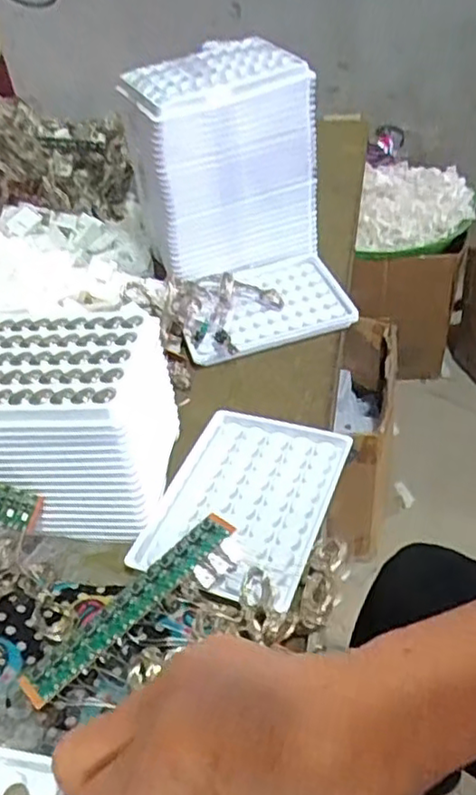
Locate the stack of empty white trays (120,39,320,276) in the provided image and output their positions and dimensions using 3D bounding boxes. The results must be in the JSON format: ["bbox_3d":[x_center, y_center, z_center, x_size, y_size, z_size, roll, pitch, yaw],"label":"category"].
[{"bbox_3d":[-0.009,-0.188,0.549,0.135,0.154,0.095,-17,43,-10],"label":"stack of empty white trays"}]

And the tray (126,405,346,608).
[{"bbox_3d":[0.003,0.058,0.393,0.096,0.009,0.126,12,46,20],"label":"tray"}]

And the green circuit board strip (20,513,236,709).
[{"bbox_3d":[-0.052,0.106,0.339,0.124,0.017,0.019,-36,49,-27],"label":"green circuit board strip"}]

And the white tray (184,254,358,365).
[{"bbox_3d":[0.019,-0.074,0.531,0.127,0.017,0.099,-14,43,-7],"label":"white tray"}]

